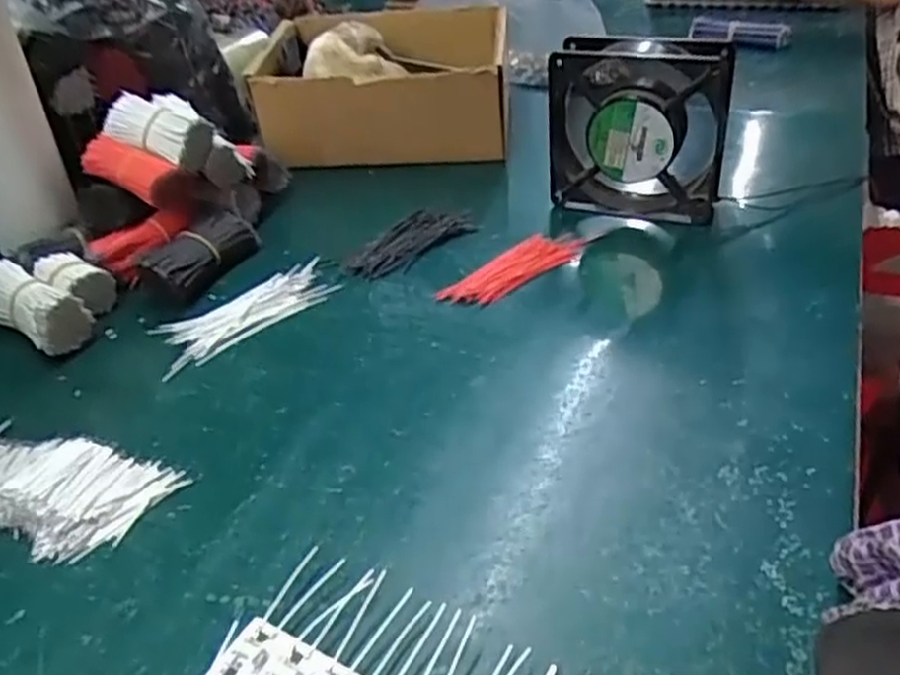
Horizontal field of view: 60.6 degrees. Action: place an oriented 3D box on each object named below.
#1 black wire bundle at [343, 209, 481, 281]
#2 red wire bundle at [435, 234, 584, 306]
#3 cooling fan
[{"bbox_3d":[-0.031,-0.071,0.568,0.108,0.016,0.039,-29,42,-30],"label":"black wire bundle"},{"bbox_3d":[0.048,-0.049,0.528,0.113,0.014,0.033,-25,40,-26],"label":"red wire bundle"},{"bbox_3d":[0.136,-0.150,0.563,0.125,0.124,0.043,13,39,23],"label":"cooling fan"}]

